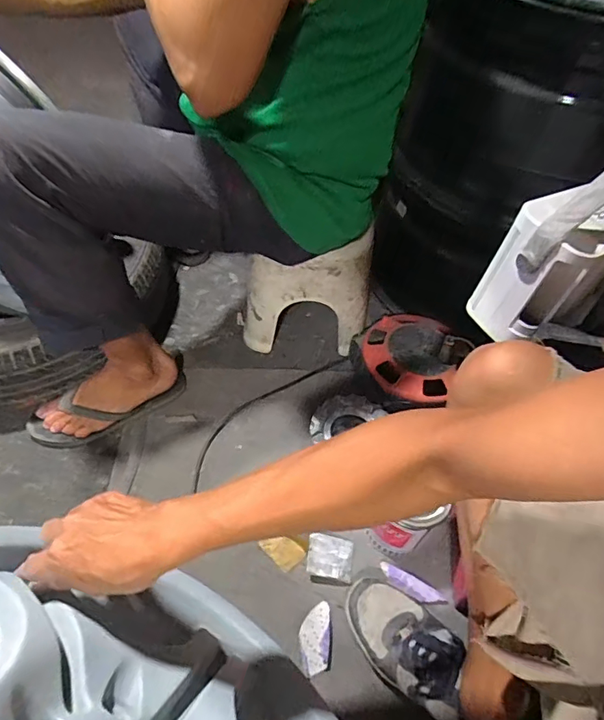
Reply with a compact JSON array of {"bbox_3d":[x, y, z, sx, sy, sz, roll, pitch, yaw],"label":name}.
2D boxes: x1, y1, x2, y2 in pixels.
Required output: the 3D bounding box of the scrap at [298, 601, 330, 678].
[{"bbox_3d":[0.017,0.361,0.627,0.039,0.009,0.082,5,53,0],"label":"scrap"}]

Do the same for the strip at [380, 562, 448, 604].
[{"bbox_3d":[0.156,0.320,0.682,0.096,0.005,0.026,27,67,15],"label":"strip"}]

